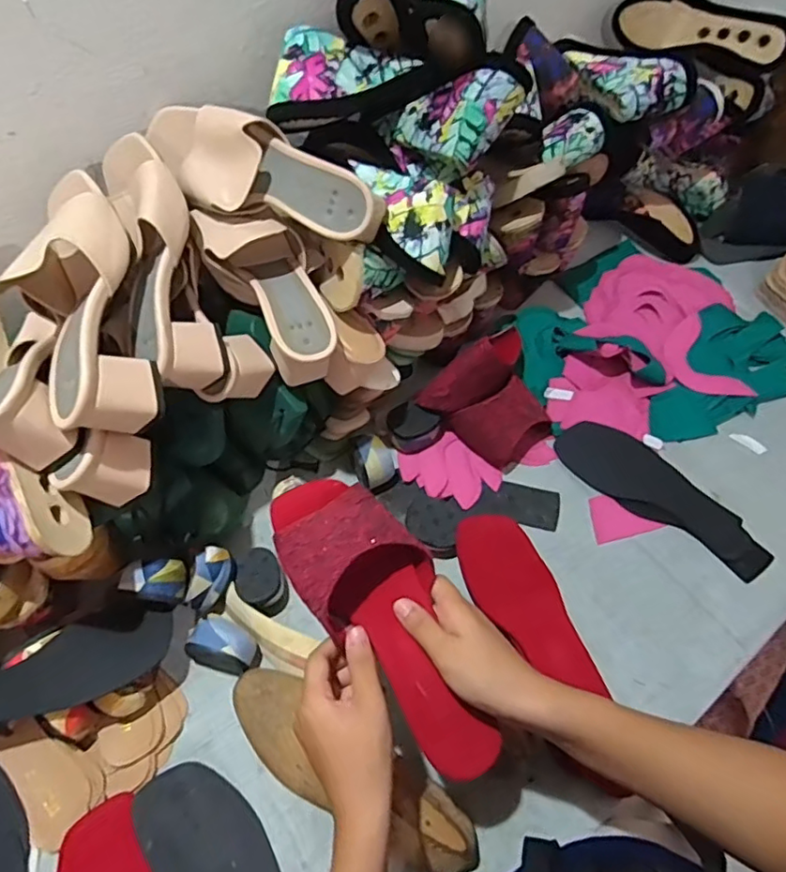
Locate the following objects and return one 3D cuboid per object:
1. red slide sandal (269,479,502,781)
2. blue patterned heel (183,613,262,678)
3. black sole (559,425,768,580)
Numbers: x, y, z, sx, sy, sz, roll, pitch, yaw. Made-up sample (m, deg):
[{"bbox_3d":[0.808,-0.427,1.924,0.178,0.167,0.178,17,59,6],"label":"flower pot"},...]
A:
[{"bbox_3d":[-0.004,0.130,0.424,0.094,0.050,0.233,-30,80,-16],"label":"red slide sandal"},{"bbox_3d":[-0.159,0.201,0.557,0.058,0.047,0.046,25,61,16],"label":"blue patterned heel"},{"bbox_3d":[0.301,0.060,0.657,0.241,0.008,0.077,35,64,21],"label":"black sole"}]

